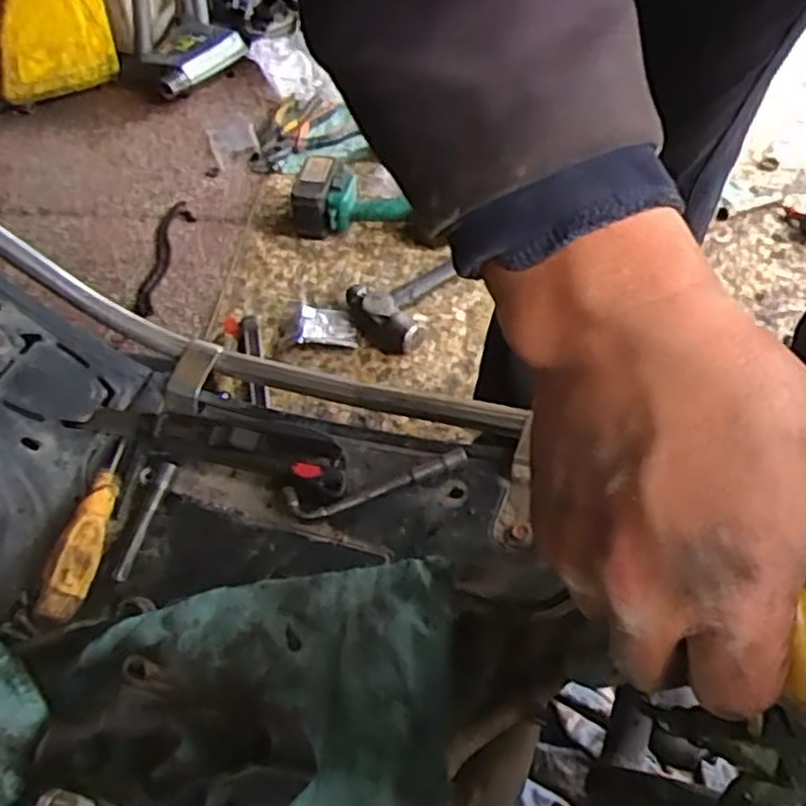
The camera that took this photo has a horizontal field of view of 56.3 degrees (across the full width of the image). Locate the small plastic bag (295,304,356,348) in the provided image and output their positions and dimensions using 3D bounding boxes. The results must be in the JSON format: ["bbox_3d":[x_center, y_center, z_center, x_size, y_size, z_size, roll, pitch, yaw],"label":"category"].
[{"bbox_3d":[-0.098,-0.100,0.966,0.073,0.018,0.058,5,58,-10],"label":"small plastic bag"}]

